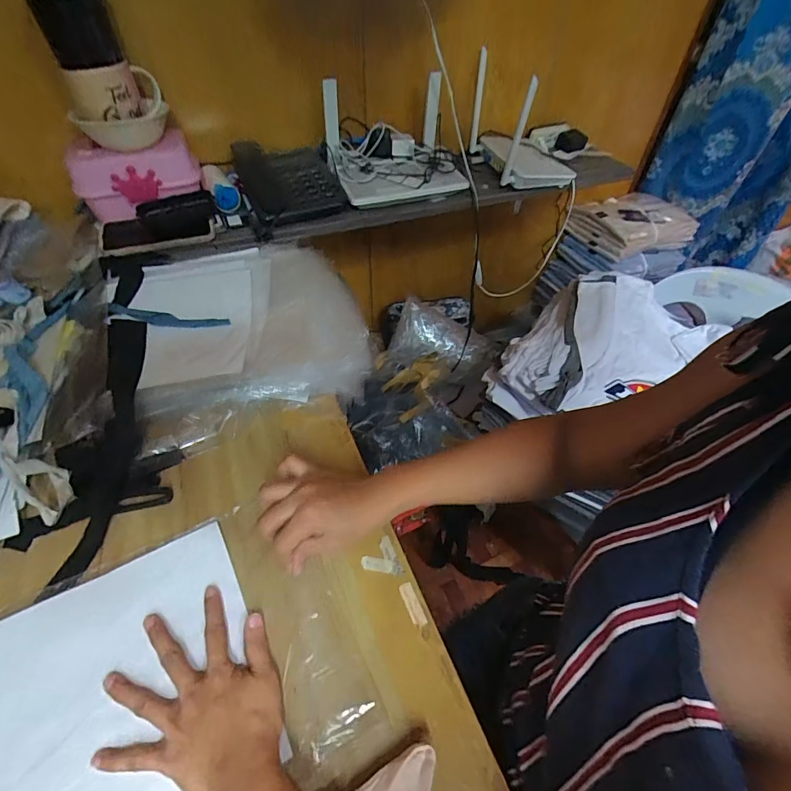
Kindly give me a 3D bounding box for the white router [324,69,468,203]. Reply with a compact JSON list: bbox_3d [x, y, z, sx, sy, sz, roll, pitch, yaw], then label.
[{"bbox_3d":[0.005,-0.439,0.739,0.237,0.146,0.154,-16,51,-14],"label":"white router"}]

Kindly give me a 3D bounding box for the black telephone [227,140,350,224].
[{"bbox_3d":[-0.184,-0.375,0.713,0.150,0.073,0.171,-20,52,-17],"label":"black telephone"}]

